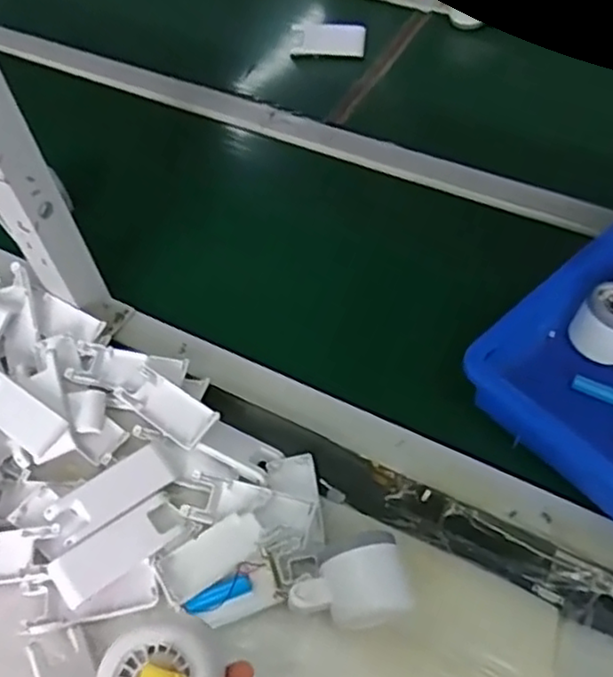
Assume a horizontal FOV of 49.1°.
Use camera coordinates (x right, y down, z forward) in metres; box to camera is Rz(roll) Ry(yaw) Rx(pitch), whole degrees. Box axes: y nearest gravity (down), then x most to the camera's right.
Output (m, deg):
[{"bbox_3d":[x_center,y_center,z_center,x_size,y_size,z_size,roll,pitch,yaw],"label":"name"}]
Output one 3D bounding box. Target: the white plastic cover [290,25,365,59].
[{"bbox_3d":[0.032,-0.418,0.940,0.101,0.013,0.059,4,55,5],"label":"white plastic cover"}]

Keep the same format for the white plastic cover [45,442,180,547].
[{"bbox_3d":[-0.154,0.124,0.540,0.100,0.008,0.036,-30,72,-29],"label":"white plastic cover"}]

